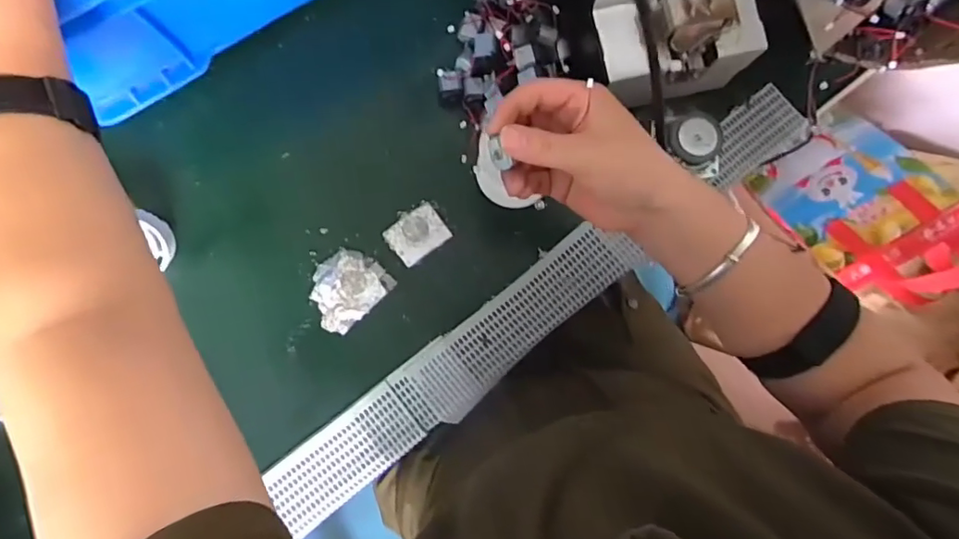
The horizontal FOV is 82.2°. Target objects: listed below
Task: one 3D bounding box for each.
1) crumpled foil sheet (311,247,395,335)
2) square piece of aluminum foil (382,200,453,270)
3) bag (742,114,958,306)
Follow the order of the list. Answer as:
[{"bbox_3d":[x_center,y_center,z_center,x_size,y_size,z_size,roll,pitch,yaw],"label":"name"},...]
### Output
[{"bbox_3d":[-0.110,0.015,0.449,0.064,0.004,0.053,-45,86,-5],"label":"crumpled foil sheet"},{"bbox_3d":[-0.051,-0.029,0.458,0.047,0.004,0.037,-35,85,-4],"label":"square piece of aluminum foil"},{"bbox_3d":[0.525,-0.089,0.751,0.166,0.060,0.297,-42,43,21],"label":"bag"}]

